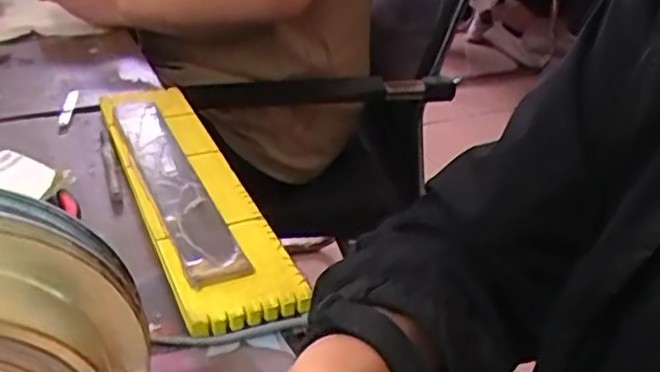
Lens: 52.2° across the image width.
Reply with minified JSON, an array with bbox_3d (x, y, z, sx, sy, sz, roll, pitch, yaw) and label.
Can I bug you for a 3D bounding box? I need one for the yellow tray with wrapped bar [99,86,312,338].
[{"bbox_3d":[-0.110,-0.001,0.529,0.083,0.013,0.315,-8,39,-26],"label":"yellow tray with wrapped bar"}]

